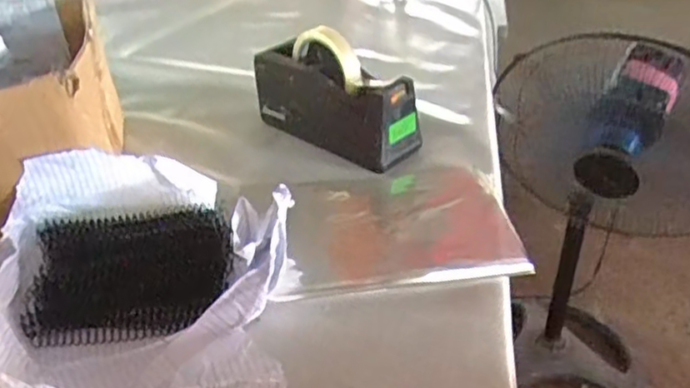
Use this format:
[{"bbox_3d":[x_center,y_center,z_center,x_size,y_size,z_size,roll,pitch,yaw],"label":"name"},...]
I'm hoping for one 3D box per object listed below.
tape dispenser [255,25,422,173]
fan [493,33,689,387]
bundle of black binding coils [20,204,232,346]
[{"bbox_3d":[-0.012,-0.115,0.738,0.195,0.116,0.073,25,44,33],"label":"tape dispenser"},{"bbox_3d":[0.460,0.077,1.203,0.384,0.849,0.357,2,35,8],"label":"fan"},{"bbox_3d":[-0.189,0.063,0.574,0.165,0.029,0.150,-5,36,-4],"label":"bundle of black binding coils"}]

